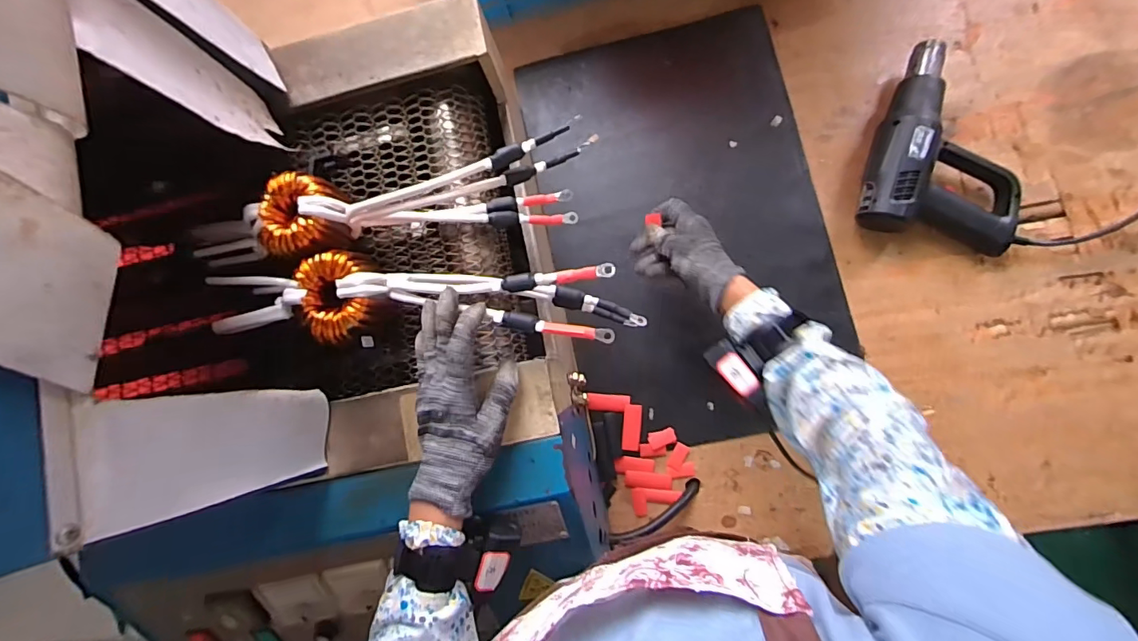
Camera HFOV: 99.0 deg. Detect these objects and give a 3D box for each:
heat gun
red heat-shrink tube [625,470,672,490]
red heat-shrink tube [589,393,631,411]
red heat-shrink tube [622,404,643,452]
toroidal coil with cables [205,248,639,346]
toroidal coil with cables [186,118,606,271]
[{"bbox_3d":[0.479,-0.216,0.607,0.178,0.067,0.228,17,89,9],"label":"heat gun"},{"bbox_3d":[0.105,0.210,0.641,0.060,0.006,0.022,1,86,8],"label":"red heat-shrink tube"},{"bbox_3d":[0.054,0.110,0.653,0.055,0.011,0.022,3,87,9],"label":"red heat-shrink tube"},{"bbox_3d":[0.084,0.142,0.646,0.023,0.009,0.061,5,87,9],"label":"red heat-shrink tube"},{"bbox_3d":[-0.128,-0.016,0.452,0.384,0.097,0.072,2,87,3],"label":"toroidal coil with cables"},{"bbox_3d":[-0.175,-0.111,0.479,0.394,0.113,0.079,-11,83,5],"label":"toroidal coil with cables"}]

